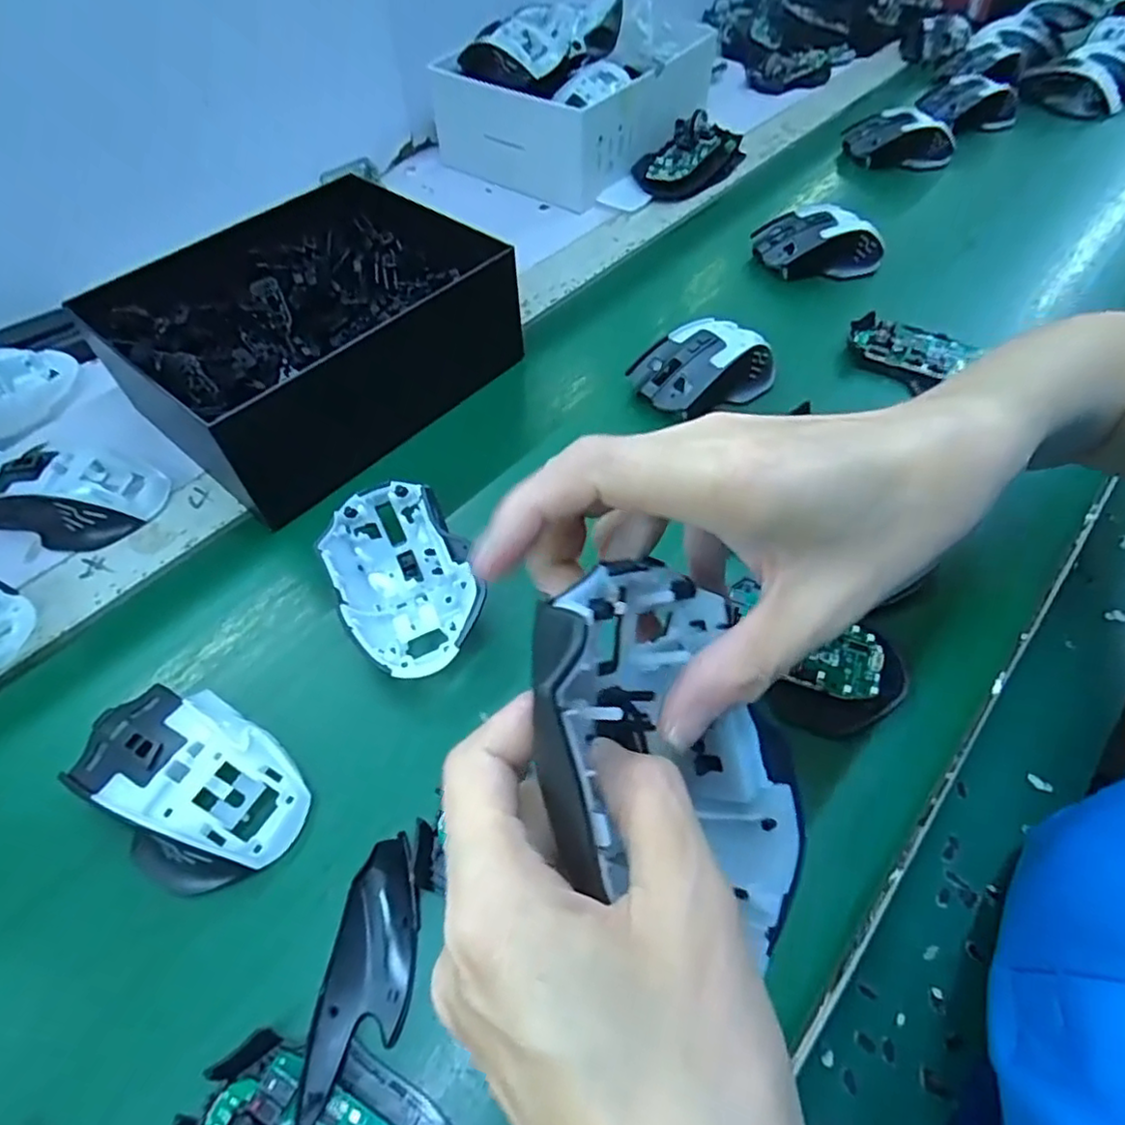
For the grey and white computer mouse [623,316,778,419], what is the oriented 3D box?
[{"bbox_3d":[0.101,-0.141,0.465,0.102,0.040,0.065,-24,56,-13],"label":"grey and white computer mouse"}]

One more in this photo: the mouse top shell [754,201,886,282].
[{"bbox_3d":[0.222,-0.275,0.555,0.104,0.040,0.057,-10,54,-4],"label":"mouse top shell"}]

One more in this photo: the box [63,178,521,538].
[{"bbox_3d":[-0.170,-0.163,0.451,0.193,0.083,0.223,35,64,25],"label":"box"}]

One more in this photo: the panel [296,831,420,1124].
[{"bbox_3d":[-0.078,0.162,0.259,0.032,0.012,0.095,2,55,5],"label":"panel"}]

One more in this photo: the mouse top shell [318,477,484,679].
[{"bbox_3d":[-0.087,0.010,0.357,0.070,0.049,0.109,-23,56,-12],"label":"mouse top shell"}]

